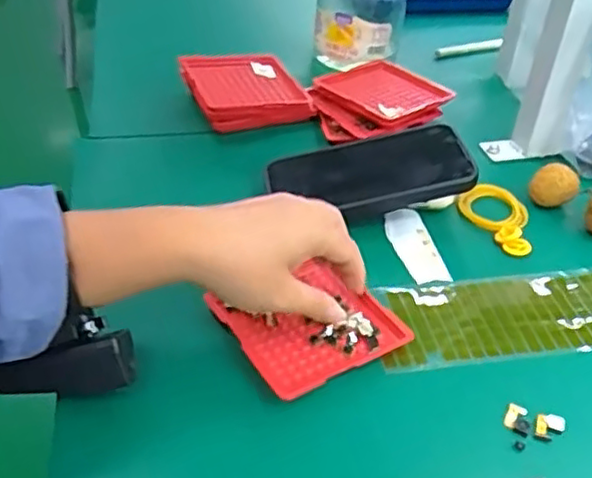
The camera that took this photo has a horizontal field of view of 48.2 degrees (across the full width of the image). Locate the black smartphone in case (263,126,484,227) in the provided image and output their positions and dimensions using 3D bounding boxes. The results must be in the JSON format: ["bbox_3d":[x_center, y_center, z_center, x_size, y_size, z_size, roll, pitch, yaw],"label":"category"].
[{"bbox_3d":[0.059,-0.050,0.523,0.152,0.018,0.084,-16,44,-1],"label":"black smartphone in case"}]

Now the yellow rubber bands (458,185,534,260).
[{"bbox_3d":[0.157,-0.017,0.526,0.053,0.016,0.069,9,40,6],"label":"yellow rubber bands"}]

